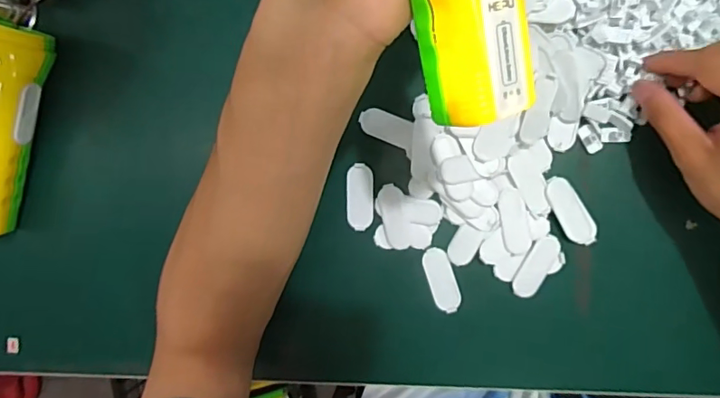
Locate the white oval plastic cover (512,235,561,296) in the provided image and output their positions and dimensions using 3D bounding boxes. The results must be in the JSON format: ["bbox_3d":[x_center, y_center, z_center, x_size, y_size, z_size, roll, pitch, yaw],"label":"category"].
[{"bbox_3d":[0.130,0.050,0.373,0.019,0.004,0.050,30,96,4],"label":"white oval plastic cover"}]

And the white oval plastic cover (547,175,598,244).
[{"bbox_3d":[0.152,0.009,0.366,0.021,0.004,0.054,-32,89,7],"label":"white oval plastic cover"}]

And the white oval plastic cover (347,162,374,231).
[{"bbox_3d":[0.000,-0.002,0.387,0.020,0.004,0.050,0,93,7],"label":"white oval plastic cover"}]

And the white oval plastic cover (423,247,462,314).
[{"bbox_3d":[0.062,0.062,0.384,0.020,0.004,0.050,-19,91,8],"label":"white oval plastic cover"}]

